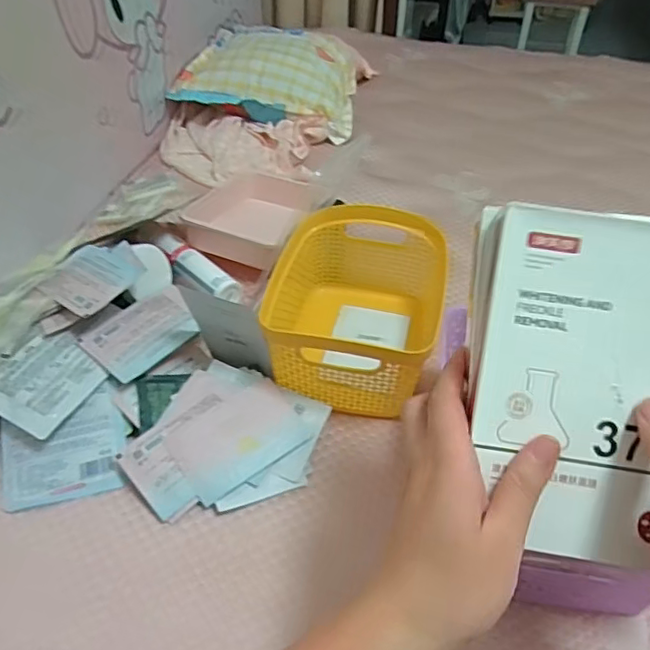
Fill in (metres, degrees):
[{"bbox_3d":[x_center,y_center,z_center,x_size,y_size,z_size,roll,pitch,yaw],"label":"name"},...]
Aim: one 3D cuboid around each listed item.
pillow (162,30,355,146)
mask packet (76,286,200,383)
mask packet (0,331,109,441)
[{"bbox_3d":[-0.088,-0.475,1.089,0.305,0.100,0.274,9,43,8],"label":"pillow"},{"bbox_3d":[-0.184,0.005,0.605,0.081,0.007,0.115,34,51,21],"label":"mask packet"},{"bbox_3d":[-0.281,0.045,0.555,0.122,0.011,0.094,25,54,9],"label":"mask packet"}]

